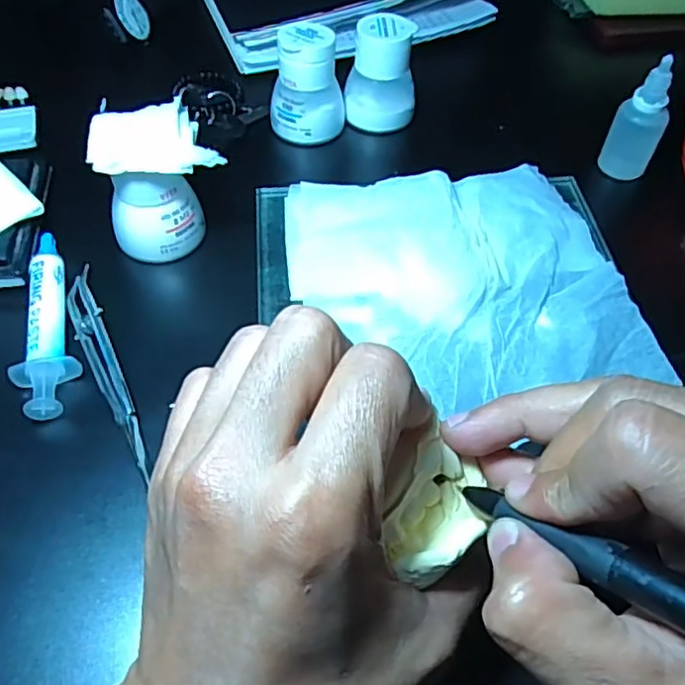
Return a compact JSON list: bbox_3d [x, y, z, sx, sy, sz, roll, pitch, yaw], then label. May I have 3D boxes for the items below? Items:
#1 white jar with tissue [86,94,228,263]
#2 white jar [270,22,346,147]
[{"bbox_3d":[-0.099,-0.083,0.346,0.061,0.078,0.054,-14,58,-12],"label":"white jar with tissue"},{"bbox_3d":[-0.022,-0.167,0.411,0.049,0.063,0.040,-2,57,-4],"label":"white jar"}]

